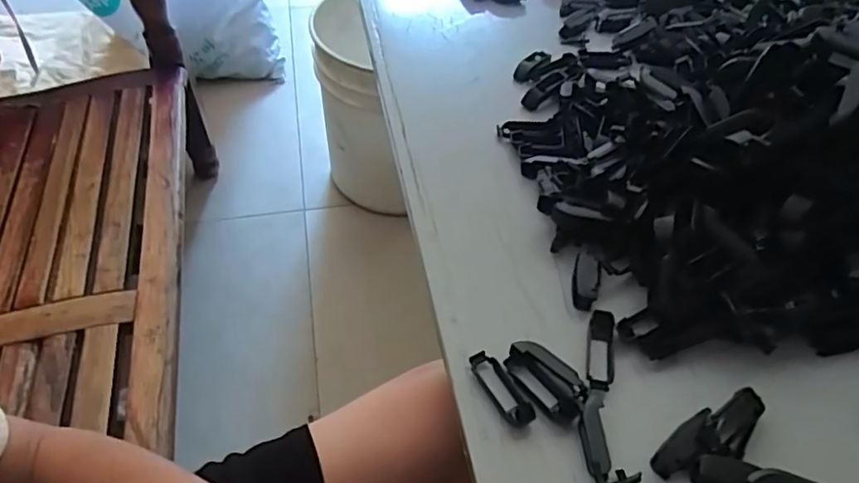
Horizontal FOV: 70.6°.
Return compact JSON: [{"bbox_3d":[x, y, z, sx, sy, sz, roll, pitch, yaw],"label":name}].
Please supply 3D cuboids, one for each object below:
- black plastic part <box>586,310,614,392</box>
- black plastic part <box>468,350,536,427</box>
[{"bbox_3d":[0.113,0.072,0.399,0.017,0.012,0.058,12,50,8],"label":"black plastic part"},{"bbox_3d":[0.046,0.091,0.383,0.018,0.013,0.057,-23,54,-21],"label":"black plastic part"}]

